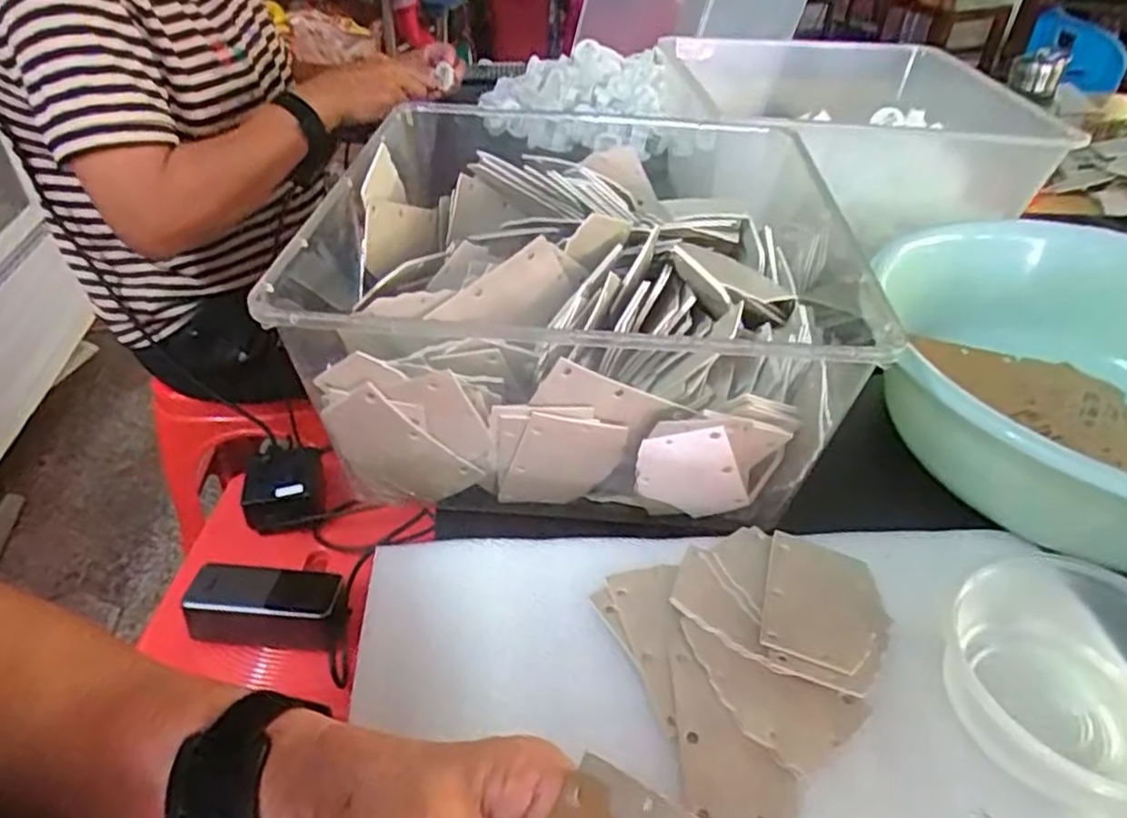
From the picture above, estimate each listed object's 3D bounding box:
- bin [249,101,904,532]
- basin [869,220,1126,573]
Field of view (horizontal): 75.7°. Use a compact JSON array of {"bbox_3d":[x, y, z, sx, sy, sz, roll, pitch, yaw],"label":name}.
[{"bbox_3d":[0.010,-0.080,0.466,0.320,0.126,0.286,2,41,1],"label":"bin"},{"bbox_3d":[0.335,-0.012,0.447,0.254,0.099,0.276,16,43,16],"label":"basin"}]

